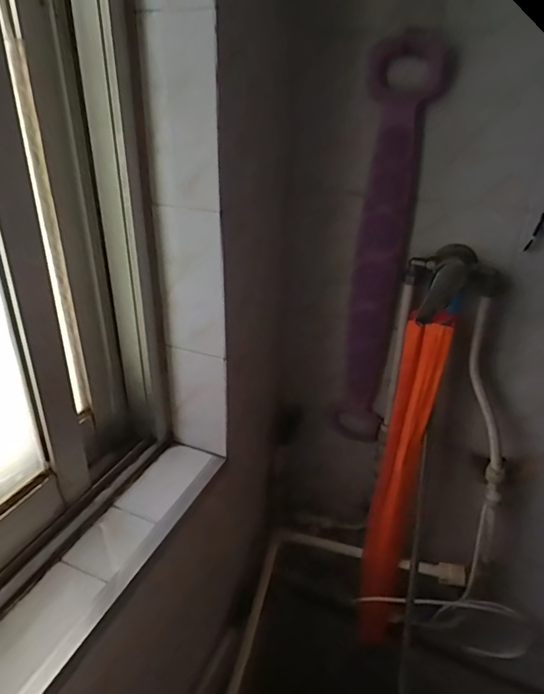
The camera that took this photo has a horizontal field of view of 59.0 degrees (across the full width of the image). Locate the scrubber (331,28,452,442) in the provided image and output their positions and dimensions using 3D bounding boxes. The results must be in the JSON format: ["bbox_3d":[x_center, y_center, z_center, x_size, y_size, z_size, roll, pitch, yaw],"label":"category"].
[{"bbox_3d":[0.160,-0.109,0.725,0.092,0.594,0.034,13,30,21],"label":"scrubber"}]

